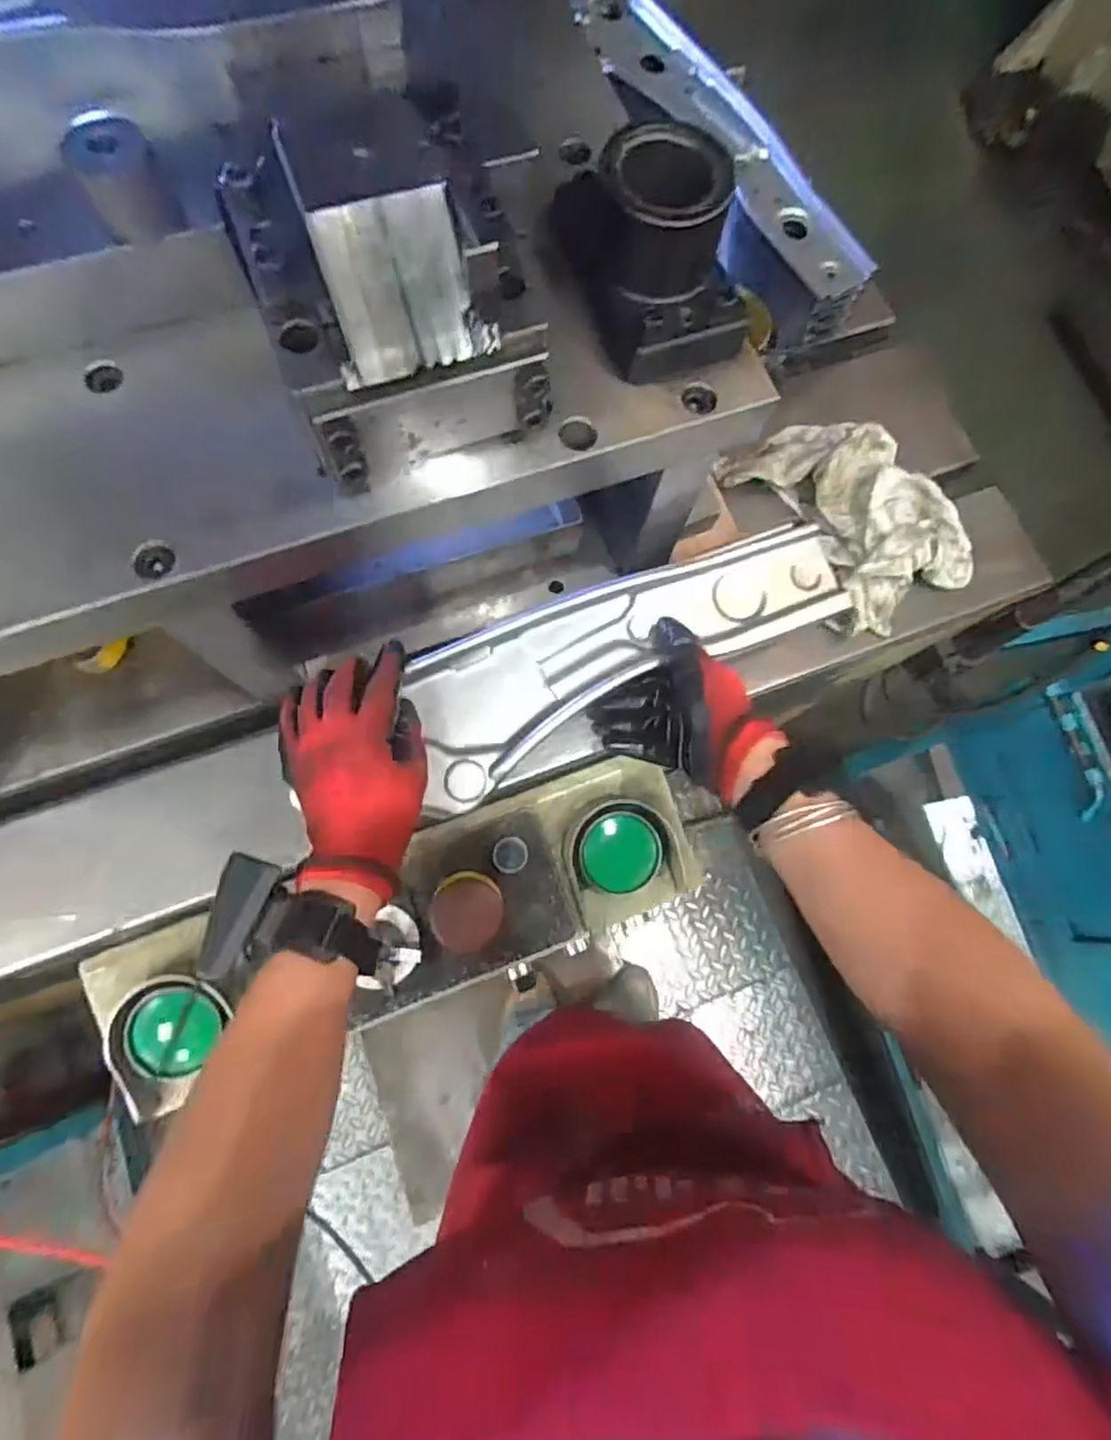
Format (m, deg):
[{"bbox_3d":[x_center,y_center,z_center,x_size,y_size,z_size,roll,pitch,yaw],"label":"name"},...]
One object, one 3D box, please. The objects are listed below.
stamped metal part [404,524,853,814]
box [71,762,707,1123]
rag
[{"bbox_3d":[0.059,-0.054,0.508,0.350,0.032,0.102,-24,76,-7],"label":"stamped metal part"},{"bbox_3d":[-0.118,0.178,0.586,0.488,0.108,0.148,-18,75,-7],"label":"box"},{"bbox_3d":[0.287,-0.185,0.610,0.165,0.054,0.189,-33,78,-11],"label":"rag"}]

